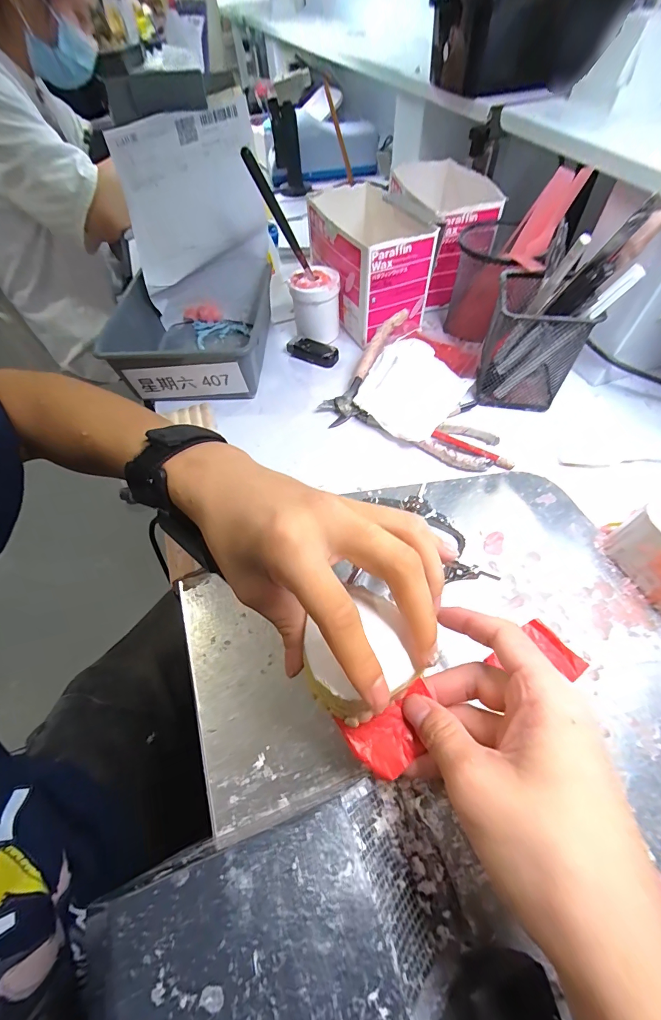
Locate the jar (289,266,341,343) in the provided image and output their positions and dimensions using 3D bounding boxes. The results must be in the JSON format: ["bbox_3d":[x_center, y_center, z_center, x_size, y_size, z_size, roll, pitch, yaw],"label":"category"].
[{"bbox_3d":[-0.017,-0.229,0.425,0.053,0.069,0.049,-1,57,2],"label":"jar"}]

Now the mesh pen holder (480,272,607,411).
[{"bbox_3d":[0.181,-0.156,0.352,0.079,0.096,0.072,9,58,8],"label":"mesh pen holder"}]

